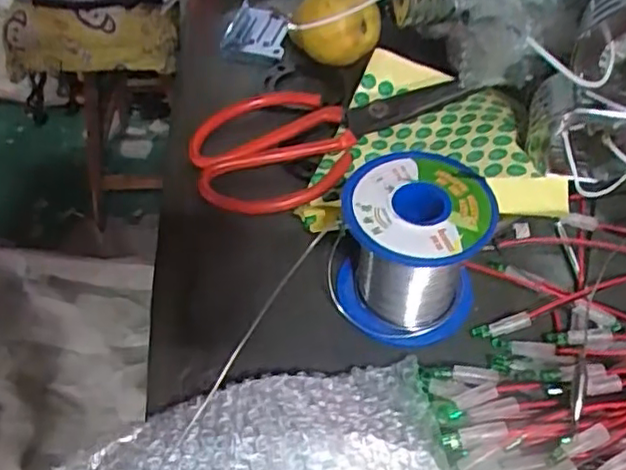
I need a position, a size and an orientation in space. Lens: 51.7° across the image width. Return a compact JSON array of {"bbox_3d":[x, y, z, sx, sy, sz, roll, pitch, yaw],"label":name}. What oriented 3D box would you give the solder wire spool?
[{"bbox_3d":[0.045,0.004,0.296,0.062,0.058,0.062,1,50,-1],"label":"solder wire spool"}]

